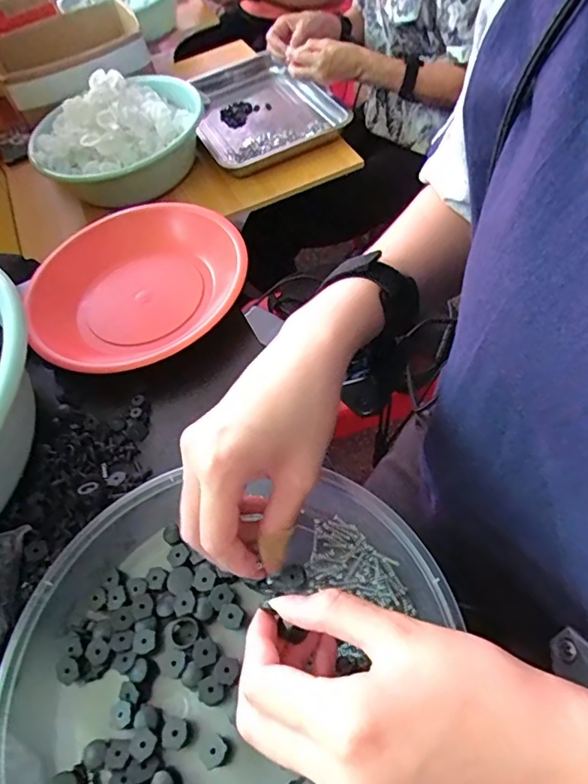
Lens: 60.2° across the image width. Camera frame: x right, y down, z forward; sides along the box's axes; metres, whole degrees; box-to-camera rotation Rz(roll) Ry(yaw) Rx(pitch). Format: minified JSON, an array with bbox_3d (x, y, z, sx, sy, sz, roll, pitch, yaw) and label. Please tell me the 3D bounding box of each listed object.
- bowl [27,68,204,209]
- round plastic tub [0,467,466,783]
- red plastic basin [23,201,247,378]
[{"bbox_3d":[-0.307,-0.460,0.903,0.297,0.138,0.275,-4,56,7],"label":"bowl"},{"bbox_3d":[-0.035,0.148,0.259,0.233,0.040,0.228,-4,56,7],"label":"round plastic tub"},{"bbox_3d":[-0.137,-0.094,0.443,0.181,0.041,0.189,-4,56,7],"label":"red plastic basin"}]

